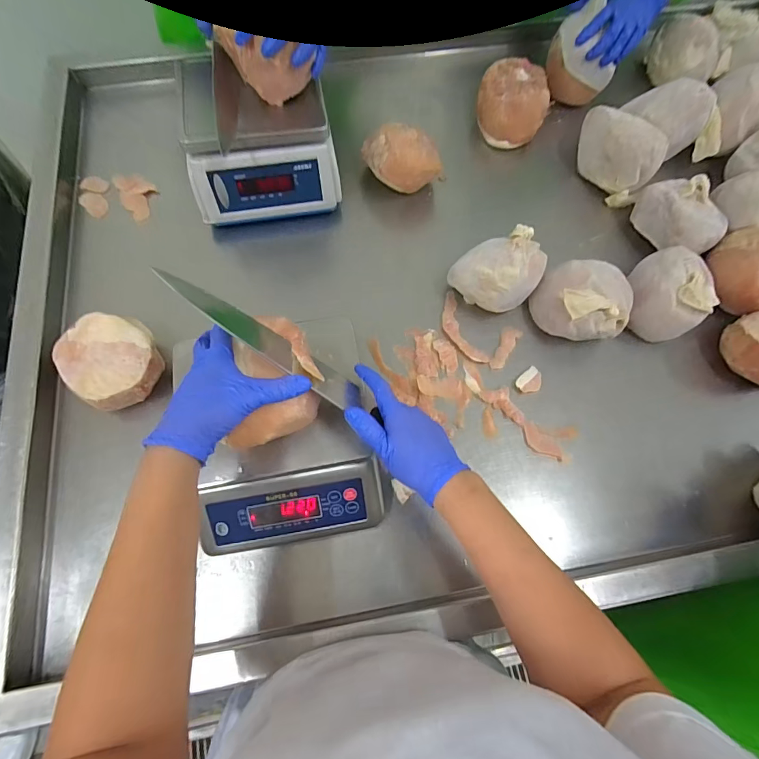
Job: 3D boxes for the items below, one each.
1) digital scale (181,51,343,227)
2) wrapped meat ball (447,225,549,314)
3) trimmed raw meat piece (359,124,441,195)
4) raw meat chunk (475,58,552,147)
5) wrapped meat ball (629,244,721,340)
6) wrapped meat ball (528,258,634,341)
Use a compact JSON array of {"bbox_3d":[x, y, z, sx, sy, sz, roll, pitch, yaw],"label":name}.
[{"bbox_3d":[-0.188,-0.370,0.670,0.233,0.149,0.190,-8,71,-5],"label":"digital scale"},{"bbox_3d":[0.179,-0.164,0.639,0.106,0.114,0.115,-42,77,-15],"label":"wrapped meat ball"},{"bbox_3d":[0.040,-0.379,0.711,0.127,0.074,0.079,-11,71,-6],"label":"trimmed raw meat piece"},{"bbox_3d":[0.249,-0.520,0.788,0.127,0.069,0.138,1,70,-2],"label":"raw meat chunk"},{"bbox_3d":[0.452,-0.134,0.658,0.119,0.085,0.120,1,70,-2],"label":"wrapped meat ball"},{"bbox_3d":[0.311,-0.114,0.639,0.121,0.095,0.117,1,70,-2],"label":"wrapped meat ball"}]

